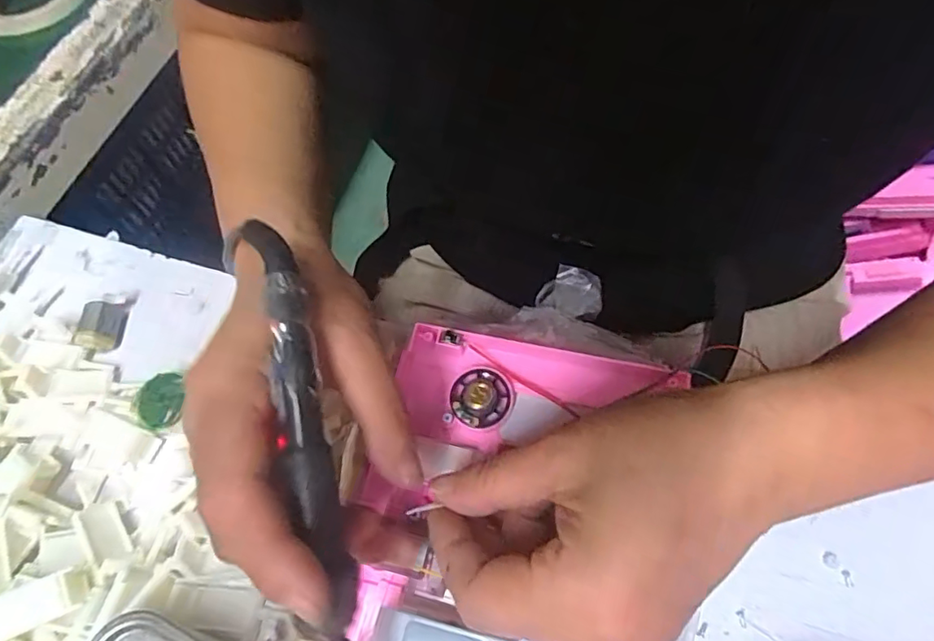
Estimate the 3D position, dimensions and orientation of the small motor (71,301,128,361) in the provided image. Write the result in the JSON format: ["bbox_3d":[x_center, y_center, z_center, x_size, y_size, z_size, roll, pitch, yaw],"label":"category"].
[{"bbox_3d":[-0.216,0.004,0.321,0.018,0.015,0.031,-5,63,0],"label":"small motor"}]

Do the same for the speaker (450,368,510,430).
[{"bbox_3d":[0.006,0.034,0.258,0.028,0.013,0.029,-1,63,2],"label":"speaker"}]

